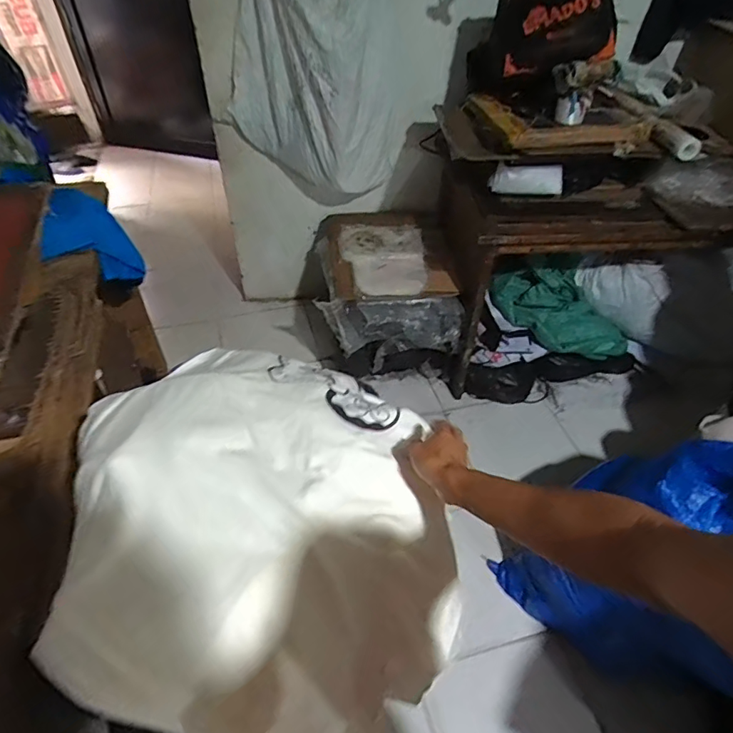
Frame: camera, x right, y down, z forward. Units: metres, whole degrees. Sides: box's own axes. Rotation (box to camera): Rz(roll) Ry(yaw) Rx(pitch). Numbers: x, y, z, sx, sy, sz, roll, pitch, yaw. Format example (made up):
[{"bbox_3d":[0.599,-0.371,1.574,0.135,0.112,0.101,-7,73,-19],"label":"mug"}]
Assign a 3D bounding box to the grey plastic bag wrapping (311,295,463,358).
[{"bbox_3d":[0.091,-0.138,1.741,0.481,0.185,0.097,-6,44,-7],"label":"grey plastic bag wrapping"}]

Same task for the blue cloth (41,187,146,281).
[{"bbox_3d":[-0.696,-0.342,1.296,0.244,0.065,0.249,15,61,-35],"label":"blue cloth"}]

